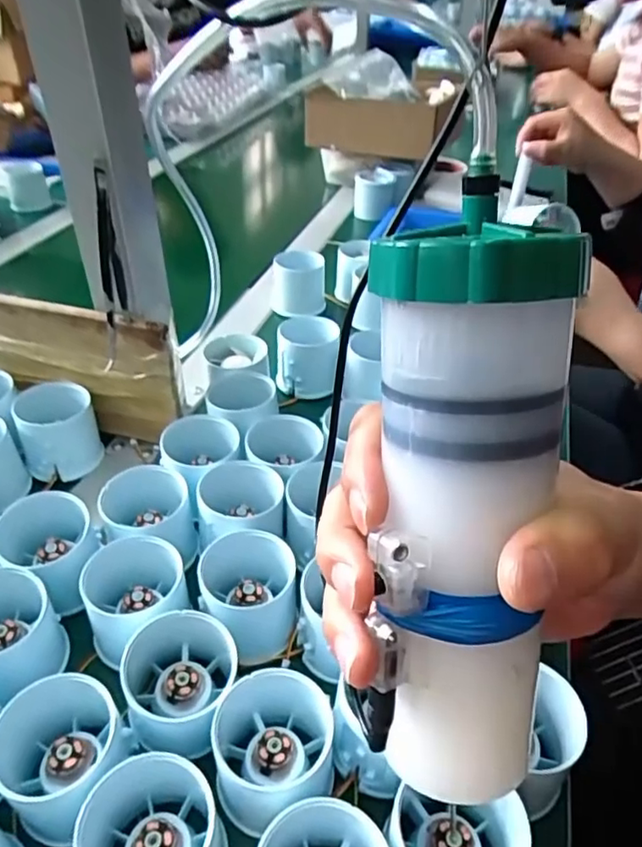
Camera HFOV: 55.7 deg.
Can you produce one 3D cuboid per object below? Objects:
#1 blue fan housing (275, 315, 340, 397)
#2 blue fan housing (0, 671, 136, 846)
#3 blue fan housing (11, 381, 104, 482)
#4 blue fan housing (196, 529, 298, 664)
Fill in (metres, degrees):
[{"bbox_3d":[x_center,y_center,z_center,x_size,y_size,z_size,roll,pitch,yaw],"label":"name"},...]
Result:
[{"bbox_3d":[-0.010,-0.056,0.517,0.052,0.054,0.050,2,39,3],"label":"blue fan housing"},{"bbox_3d":[-0.117,0.143,0.270,0.056,0.038,0.058,-32,49,-33],"label":"blue fan housing"},{"bbox_3d":[-0.189,0.005,0.439,0.051,0.049,0.051,-14,41,-16],"label":"blue fan housing"},{"bbox_3d":[-0.038,0.092,0.333,0.049,0.050,0.054,-3,39,-4],"label":"blue fan housing"}]

